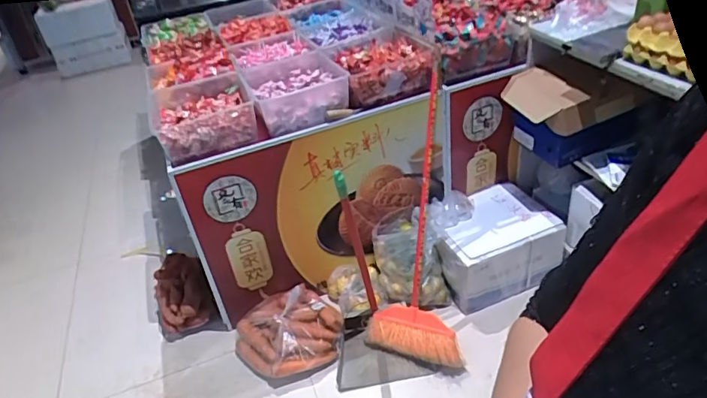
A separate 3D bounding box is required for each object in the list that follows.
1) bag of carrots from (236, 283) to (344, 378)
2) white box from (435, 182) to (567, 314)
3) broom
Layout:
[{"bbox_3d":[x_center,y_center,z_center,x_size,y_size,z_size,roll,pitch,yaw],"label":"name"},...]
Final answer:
[{"bbox_3d":[-0.217,0.448,1.710,0.361,0.164,0.294,-19,36,-15],"label":"bag of carrots"},{"bbox_3d":[0.485,0.163,1.771,0.380,0.257,0.297,-14,36,-9],"label":"white box"},{"bbox_3d":[0.203,0.049,1.590,0.330,0.923,0.175,4,10,16],"label":"broom"}]

